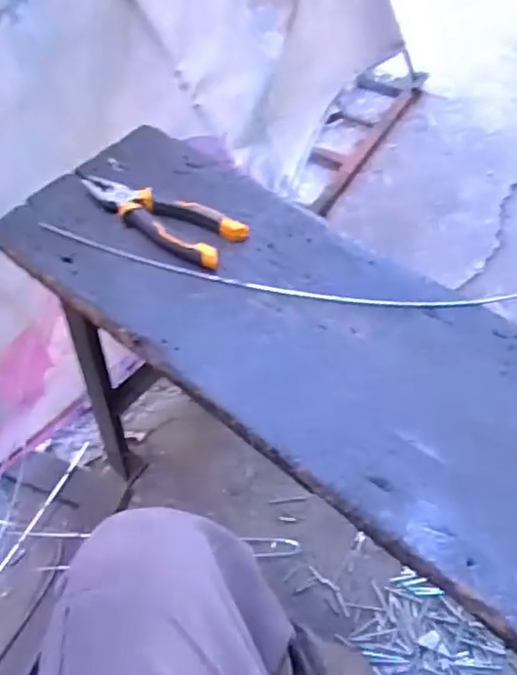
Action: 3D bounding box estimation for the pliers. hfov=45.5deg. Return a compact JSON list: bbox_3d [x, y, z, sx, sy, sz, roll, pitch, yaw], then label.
[{"bbox_3d":[-0.114,-0.136,0.676,0.202,0.022,0.062,28,62,17],"label":"pliers"}]

